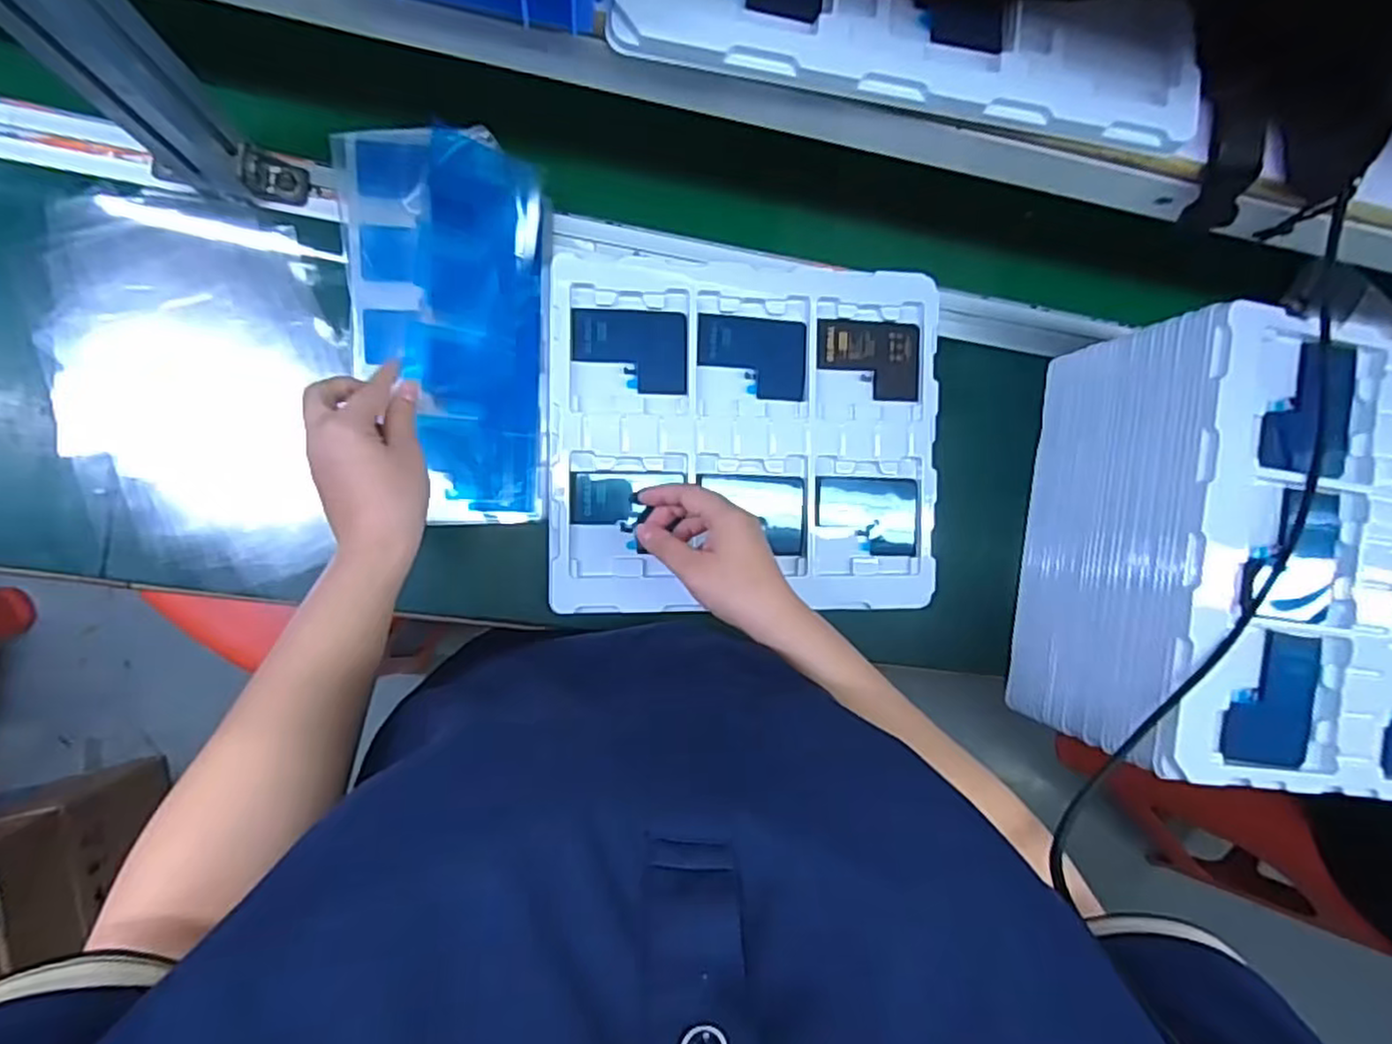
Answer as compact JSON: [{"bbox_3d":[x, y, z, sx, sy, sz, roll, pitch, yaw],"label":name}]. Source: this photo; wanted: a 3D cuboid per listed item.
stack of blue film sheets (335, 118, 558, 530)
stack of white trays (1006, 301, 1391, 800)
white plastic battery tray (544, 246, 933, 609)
[{"bbox_3d":[-0.181,-0.142,0.521,0.141,0.041,0.276,-1,93,-19],"label":"stack of blue film sheets"},{"bbox_3d":[0.448,0.029,0.563,0.267,0.176,0.314,9,88,-10],"label":"stack of white trays"},{"bbox_3d":[0.044,-0.069,0.571,0.313,0.018,0.276,0,89,-10],"label":"white plastic battery tray"}]

